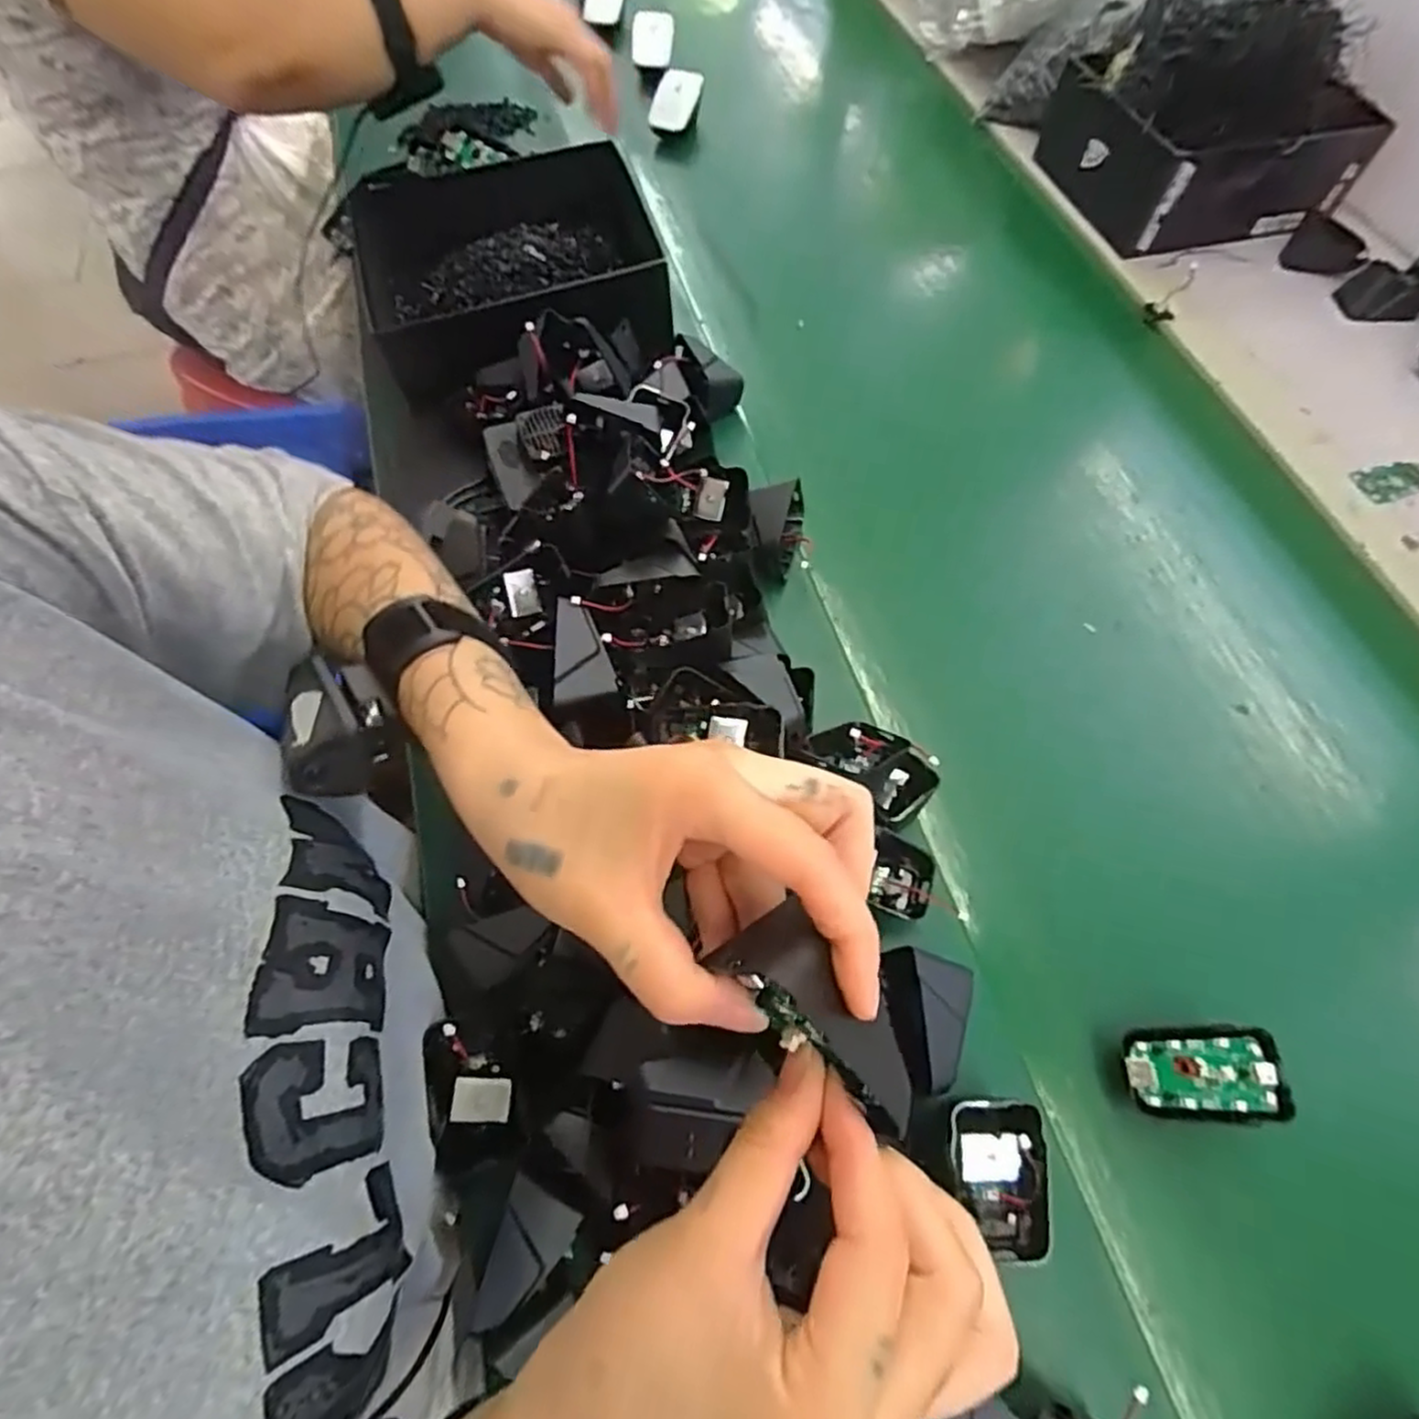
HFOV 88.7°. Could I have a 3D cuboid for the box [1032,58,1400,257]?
[{"bbox_3d":[0.482,-0.555,0.713,0.240,0.091,0.188,-14,65,-7],"label":"box"}]

